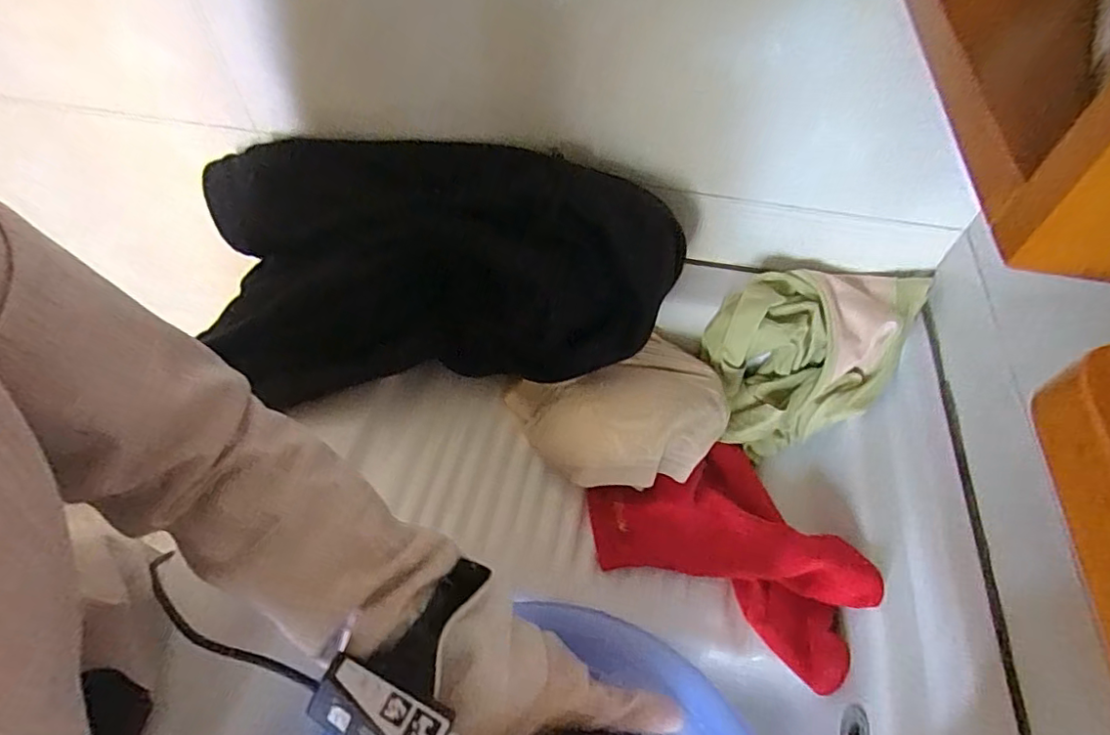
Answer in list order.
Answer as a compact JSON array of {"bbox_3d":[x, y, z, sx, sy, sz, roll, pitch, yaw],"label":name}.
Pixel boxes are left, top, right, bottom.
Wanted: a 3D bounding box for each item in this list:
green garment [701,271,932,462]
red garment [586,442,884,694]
[{"bbox_3d":[0.218,-0.011,0.486,0.175,0.093,0.118,-18,56,-12],"label":"green garment"},{"bbox_3d":[0.126,0.147,0.414,0.155,0.067,0.180,-22,57,-15],"label":"red garment"}]

